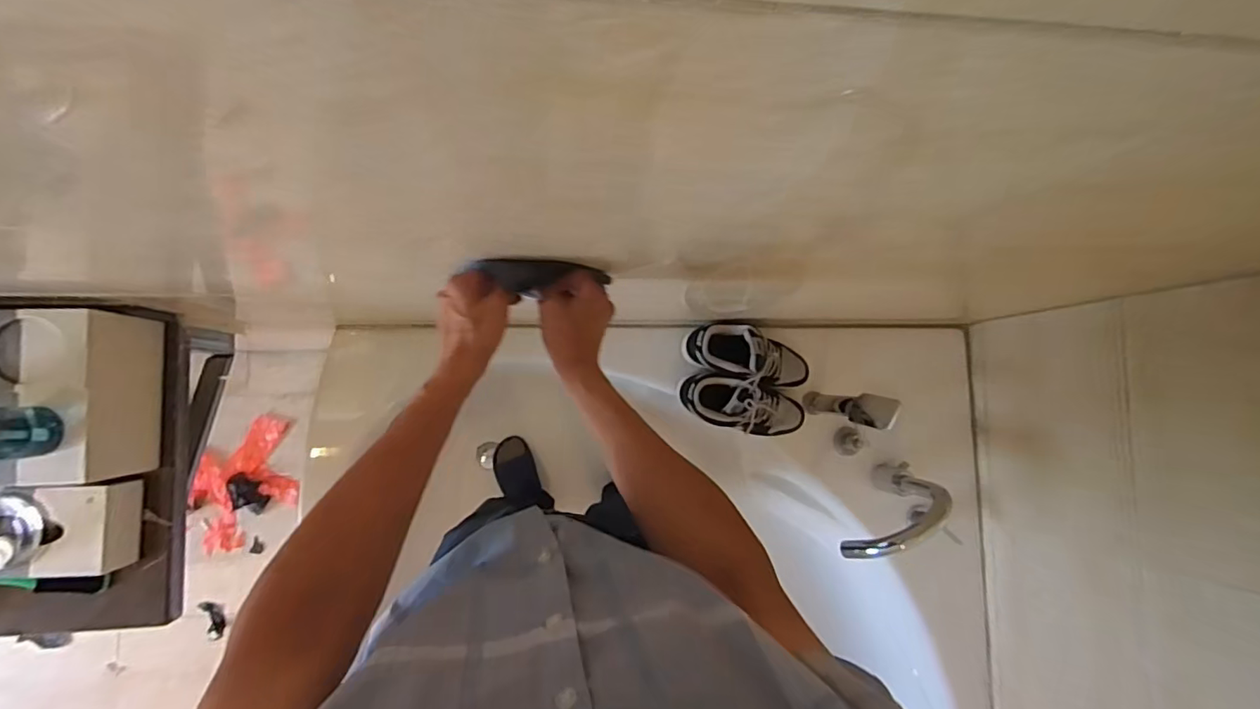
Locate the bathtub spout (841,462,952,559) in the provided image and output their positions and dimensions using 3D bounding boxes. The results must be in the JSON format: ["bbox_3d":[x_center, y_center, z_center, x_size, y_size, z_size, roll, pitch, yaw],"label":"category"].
[{"bbox_3d":[0.481,0.295,1.016,0.229,0.217,0.073,-28,90,-8],"label":"bathtub spout"}]

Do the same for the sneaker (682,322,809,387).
[{"bbox_3d":[0.243,0.004,1.076,0.267,0.101,0.101,14,84,-6],"label":"sneaker"}]

